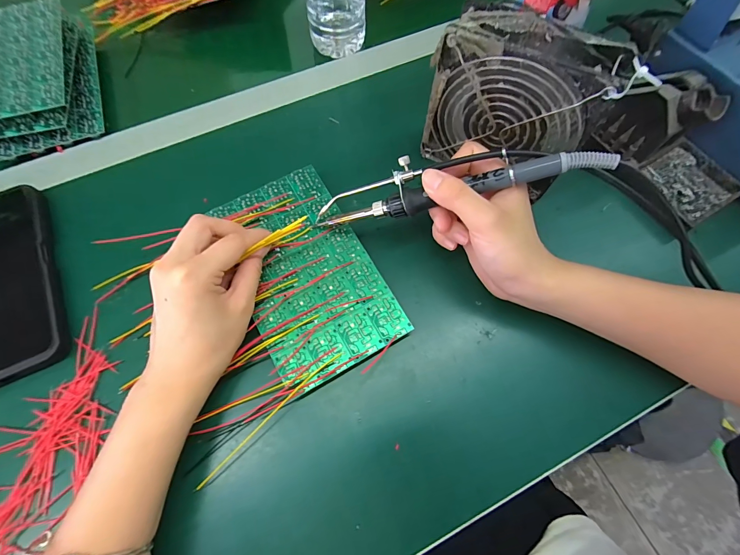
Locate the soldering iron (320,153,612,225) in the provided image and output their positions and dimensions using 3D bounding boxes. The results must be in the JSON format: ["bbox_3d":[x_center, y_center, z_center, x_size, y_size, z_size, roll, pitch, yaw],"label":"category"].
[{"bbox_3d":[0.055,-0.069,0.247,0.200,0.025,0.034,-9,68,18],"label":"soldering iron"}]

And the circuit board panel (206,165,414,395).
[{"bbox_3d":[-0.054,-0.007,0.283,0.100,0.015,0.172,-28,71,-11],"label":"circuit board panel"}]

